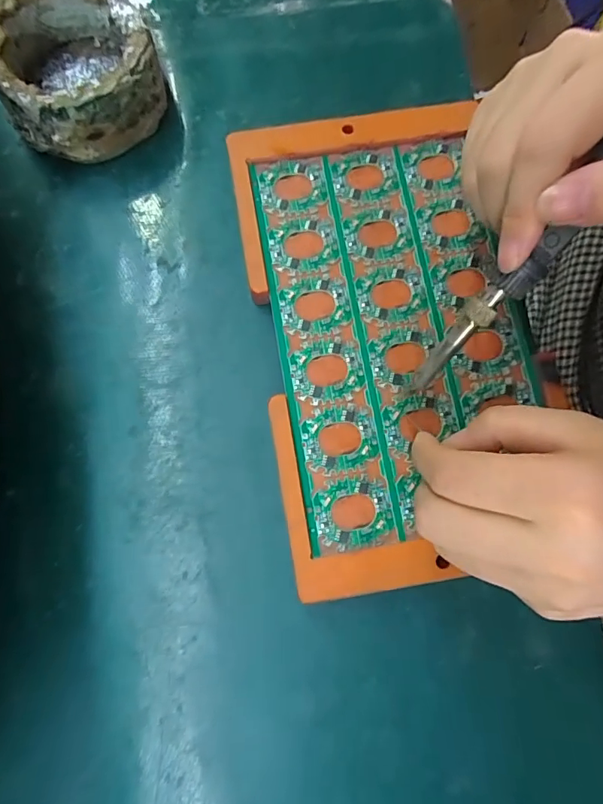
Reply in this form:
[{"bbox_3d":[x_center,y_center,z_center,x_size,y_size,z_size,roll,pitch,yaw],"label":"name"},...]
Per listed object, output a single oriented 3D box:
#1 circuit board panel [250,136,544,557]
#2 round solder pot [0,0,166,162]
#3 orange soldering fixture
[{"bbox_3d":[0.048,-0.039,0.238,0.119,0.004,0.200,-9,78,-3],"label":"circuit board panel"},{"bbox_3d":[-0.119,-0.176,0.253,0.078,0.043,0.080,0,78,-1],"label":"round solder pot"},{"bbox_3d":[0.046,-0.038,0.237,0.132,0.008,0.235,-9,78,-3],"label":"orange soldering fixture"}]

